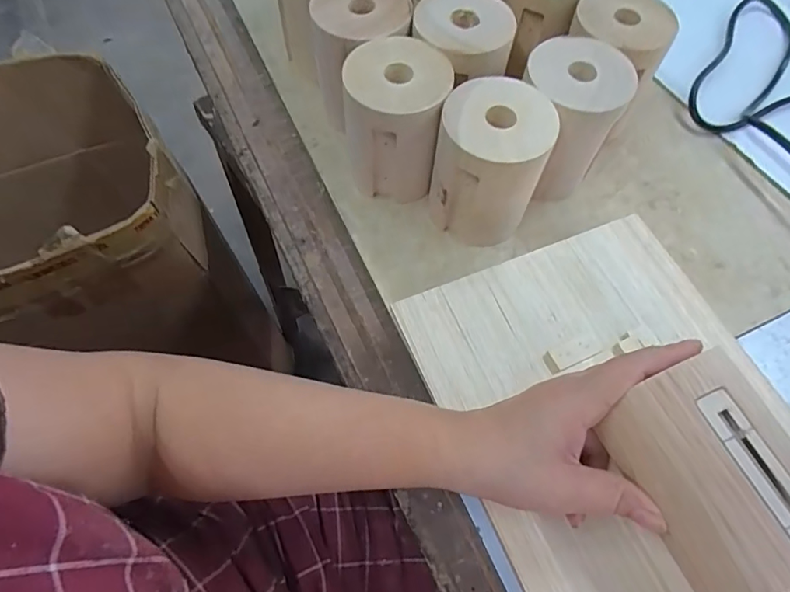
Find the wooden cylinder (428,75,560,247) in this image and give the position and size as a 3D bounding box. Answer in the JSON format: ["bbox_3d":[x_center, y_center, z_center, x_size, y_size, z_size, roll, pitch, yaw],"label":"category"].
[{"bbox_3d":[0.072,-0.099,0.377,0.076,0.099,0.078,0,65,1],"label":"wooden cylinder"}]

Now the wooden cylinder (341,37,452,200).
[{"bbox_3d":[0.001,-0.137,0.396,0.074,0.100,0.075,3,63,3],"label":"wooden cylinder"}]

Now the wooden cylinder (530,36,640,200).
[{"bbox_3d":[0.134,-0.136,0.398,0.075,0.099,0.087,24,66,13],"label":"wooden cylinder"}]

